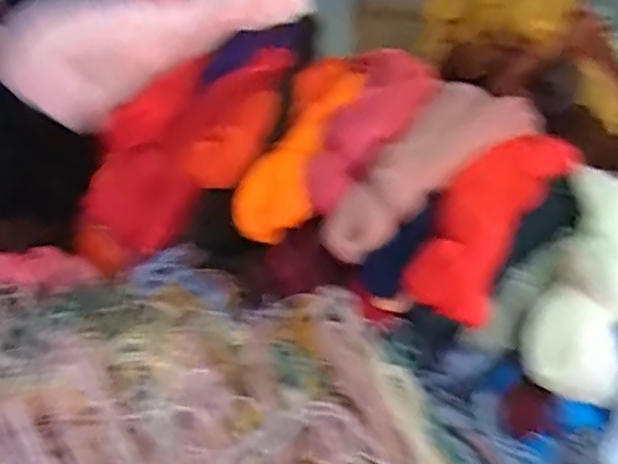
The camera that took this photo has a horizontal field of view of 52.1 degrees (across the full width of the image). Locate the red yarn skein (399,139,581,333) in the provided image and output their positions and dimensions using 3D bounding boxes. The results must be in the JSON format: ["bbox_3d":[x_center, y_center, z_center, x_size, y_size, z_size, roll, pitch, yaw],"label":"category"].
[{"bbox_3d":[0.202,-0.037,0.662,0.082,0.088,0.314,20,51,31],"label":"red yarn skein"}]

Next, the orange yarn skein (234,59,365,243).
[{"bbox_3d":[0.001,-0.111,0.712,0.077,0.056,0.284,11,52,19],"label":"orange yarn skein"}]

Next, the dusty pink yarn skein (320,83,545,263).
[{"bbox_3d":[0.150,-0.083,0.707,0.091,0.089,0.347,22,38,34],"label":"dusty pink yarn skein"}]

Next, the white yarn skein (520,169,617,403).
[{"bbox_3d":[0.293,0.036,0.616,0.127,0.081,0.278,18,58,29],"label":"white yarn skein"}]

